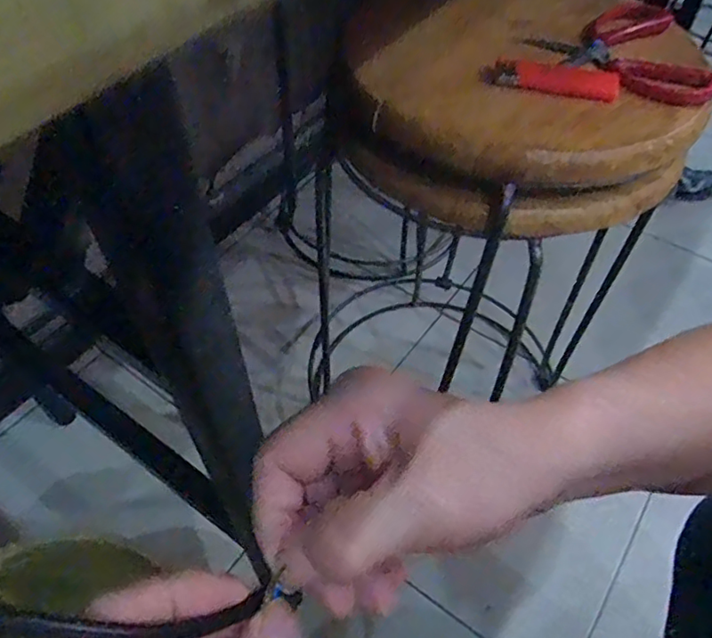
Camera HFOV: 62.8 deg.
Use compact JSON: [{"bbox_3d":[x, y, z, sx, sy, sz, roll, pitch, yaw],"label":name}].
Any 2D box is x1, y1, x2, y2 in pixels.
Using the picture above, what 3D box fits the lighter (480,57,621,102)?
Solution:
[{"bbox_3d":[0.136,-0.168,0.408,0.094,0.017,0.020,10,53,8],"label":"lighter"}]

